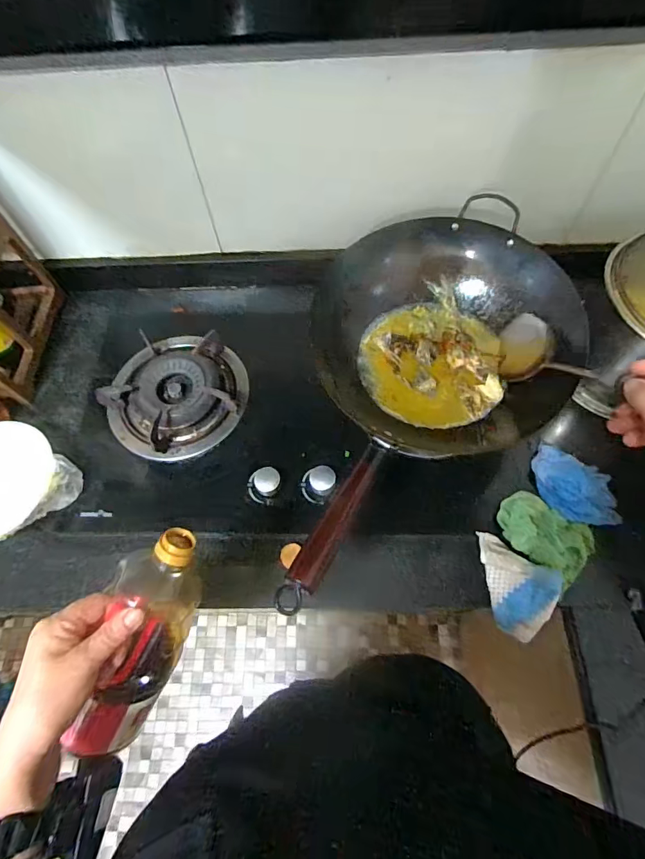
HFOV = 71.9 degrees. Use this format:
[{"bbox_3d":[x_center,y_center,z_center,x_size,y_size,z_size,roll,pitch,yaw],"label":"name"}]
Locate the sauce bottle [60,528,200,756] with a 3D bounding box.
[{"bbox_3d":[-0.171,0.198,0.423,0.062,0.058,0.222,20,95,11],"label":"sauce bottle"}]

